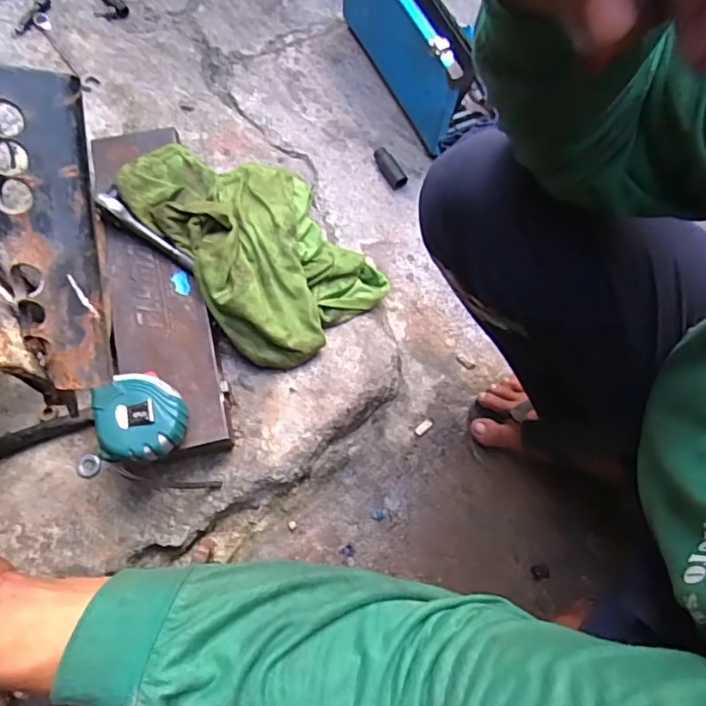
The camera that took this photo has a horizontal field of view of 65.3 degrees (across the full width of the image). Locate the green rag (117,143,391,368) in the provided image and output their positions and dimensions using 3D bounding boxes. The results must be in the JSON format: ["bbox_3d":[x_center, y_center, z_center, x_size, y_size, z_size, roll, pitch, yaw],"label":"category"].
[{"bbox_3d":[-0.116,-0.145,0.677,0.204,0.095,0.296,-37,78,-15],"label":"green rag"}]

